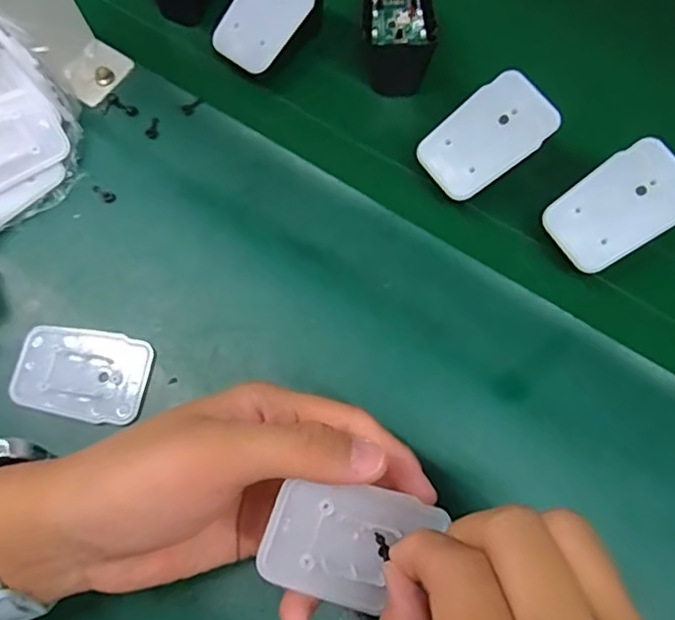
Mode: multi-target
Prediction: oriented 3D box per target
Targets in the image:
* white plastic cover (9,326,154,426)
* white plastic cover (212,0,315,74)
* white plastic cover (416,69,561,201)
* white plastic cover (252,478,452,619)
[{"bbox_3d":[-0.131,0.032,0.298,0.067,0.005,0.043,8,73,5],"label":"white plastic cover"},{"bbox_3d":[-0.041,-0.173,0.338,0.041,0.004,0.068,39,97,9],"label":"white plastic cover"},{"bbox_3d":[0.079,-0.092,0.308,0.068,0.004,0.043,-38,77,10],"label":"white plastic cover"},{"bbox_3d":[0.005,0.086,0.213,0.060,0.005,0.043,21,78,-5],"label":"white plastic cover"}]

